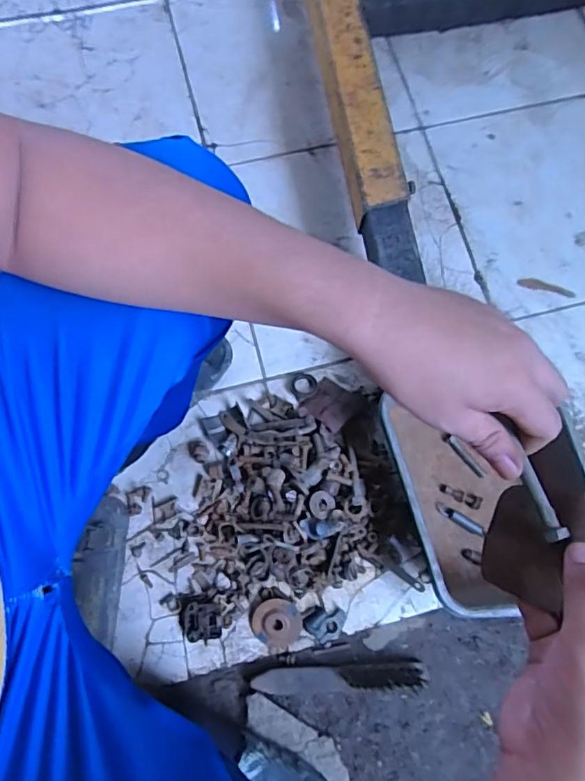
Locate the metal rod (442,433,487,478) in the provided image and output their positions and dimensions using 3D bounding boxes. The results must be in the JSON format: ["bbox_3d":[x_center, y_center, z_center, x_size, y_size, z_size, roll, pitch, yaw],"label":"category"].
[{"bbox_3d":[0.267,0.101,0.837,0.014,0.011,0.083,-40,79,-11],"label":"metal rod"}]

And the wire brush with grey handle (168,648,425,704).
[{"bbox_3d":[0.064,0.402,0.750,0.238,0.035,0.043,-3,75,-2],"label":"wire brush with grey handle"}]

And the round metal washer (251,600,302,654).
[{"bbox_3d":[-0.022,0.336,0.772,0.071,0.014,0.070,0,75,-1],"label":"round metal washer"}]

